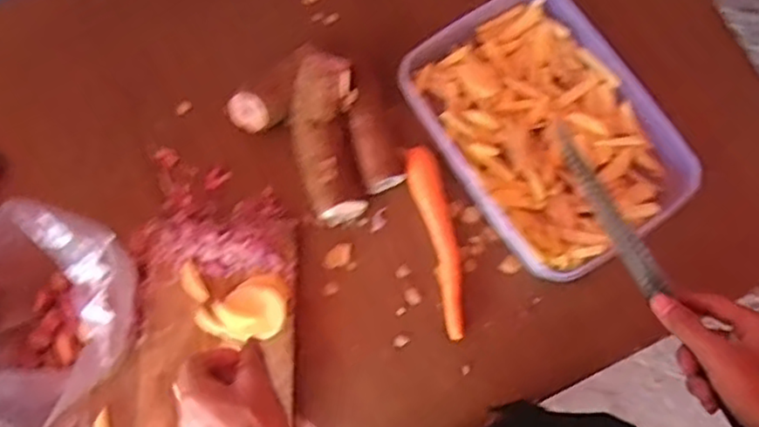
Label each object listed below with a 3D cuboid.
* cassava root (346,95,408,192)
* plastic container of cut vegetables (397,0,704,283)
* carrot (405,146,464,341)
[{"bbox_3d":[-0.003,-0.069,0.663,0.051,0.034,0.092,-16,76,-7],"label":"cassava root"},{"bbox_3d":[0.160,-0.084,0.680,0.193,0.045,0.277,-34,79,-11],"label":"plastic container of cut vegetables"},{"bbox_3d":[0.058,0.026,0.659,0.031,0.034,0.181,-12,76,-6],"label":"carrot"}]

